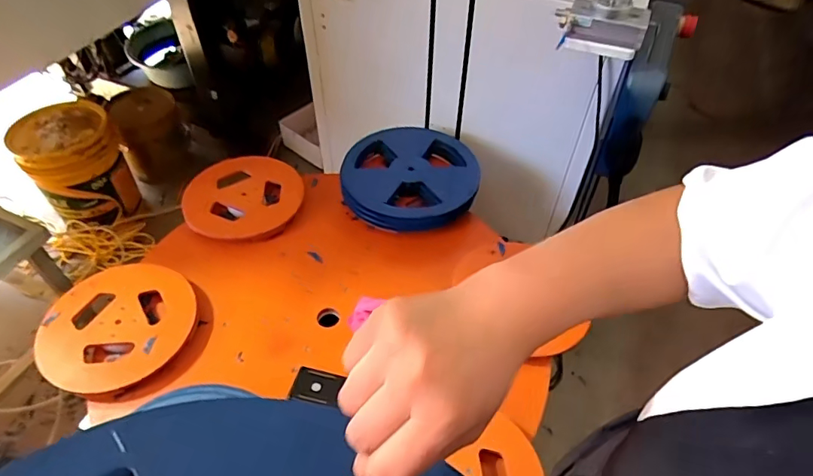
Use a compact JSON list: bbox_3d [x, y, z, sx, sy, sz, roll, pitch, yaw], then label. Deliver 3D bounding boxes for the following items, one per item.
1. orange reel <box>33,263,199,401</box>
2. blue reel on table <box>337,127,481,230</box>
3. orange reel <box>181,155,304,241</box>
[{"bbox_3d":[-0.544,0.161,0.950,0.277,0.055,0.243,-30,56,-25],"label":"orange reel"},{"bbox_3d":[0.006,-0.151,1.212,0.323,0.075,0.303,6,49,4],"label":"blue reel on table"},{"bbox_3d":[-0.384,-0.100,1.200,0.260,0.051,0.243,1,49,-1],"label":"orange reel"}]

